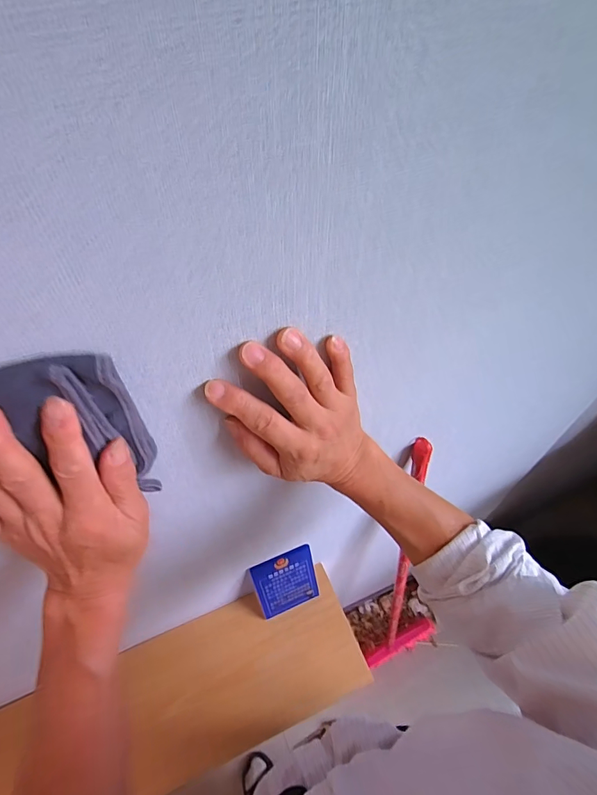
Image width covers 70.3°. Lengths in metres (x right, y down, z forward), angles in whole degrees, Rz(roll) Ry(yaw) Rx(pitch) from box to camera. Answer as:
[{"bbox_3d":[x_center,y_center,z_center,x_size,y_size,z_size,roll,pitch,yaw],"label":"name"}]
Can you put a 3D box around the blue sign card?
[{"bbox_3d":[-0.019,0.301,0.686,0.097,0.135,0.007,-17,30,-13],"label":"blue sign card"}]

